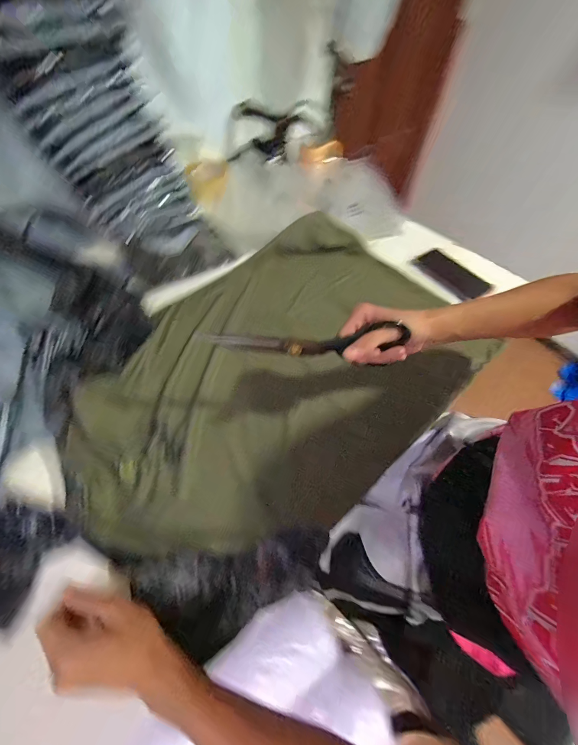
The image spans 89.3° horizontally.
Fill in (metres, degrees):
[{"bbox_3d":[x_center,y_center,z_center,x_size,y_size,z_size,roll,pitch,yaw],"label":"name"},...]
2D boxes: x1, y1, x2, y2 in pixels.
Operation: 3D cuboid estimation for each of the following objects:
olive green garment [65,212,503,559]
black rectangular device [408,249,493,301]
[{"bbox_3d":[-0.015,-0.014,0.524,0.688,0.075,0.473,-37,66,-21],"label":"olive green garment"},{"bbox_3d":[0.354,-0.217,0.647,0.079,0.014,0.158,-32,65,-19],"label":"black rectangular device"}]

